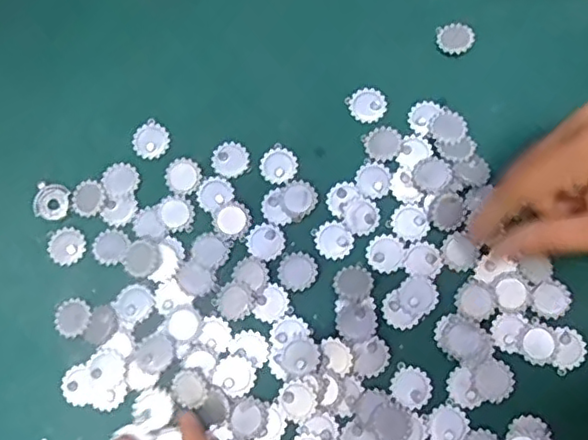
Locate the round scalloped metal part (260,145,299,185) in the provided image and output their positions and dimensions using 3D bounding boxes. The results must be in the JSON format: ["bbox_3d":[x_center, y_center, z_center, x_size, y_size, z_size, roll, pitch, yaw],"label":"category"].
[{"bbox_3d":[-0.008,-0.031,0.355,0.020,0.004,0.022,0,77,0],"label":"round scalloped metal part"}]

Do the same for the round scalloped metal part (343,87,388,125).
[{"bbox_3d":[0.043,-0.067,0.361,0.021,0.004,0.022,0,77,0],"label":"round scalloped metal part"}]

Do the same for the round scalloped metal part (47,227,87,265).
[{"bbox_3d":[-0.127,0.014,0.349,0.022,0.004,0.020,0,77,0],"label":"round scalloped metal part"}]

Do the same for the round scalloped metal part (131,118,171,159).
[{"bbox_3d":[-0.083,-0.046,0.361,0.021,0.004,0.022,0,77,0],"label":"round scalloped metal part"}]

